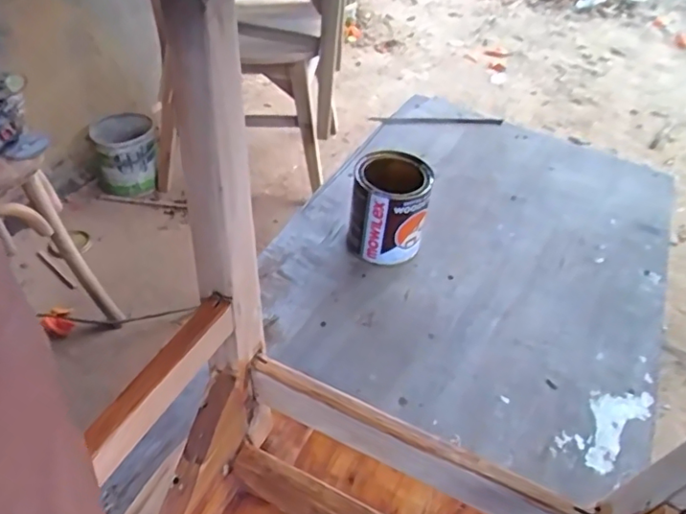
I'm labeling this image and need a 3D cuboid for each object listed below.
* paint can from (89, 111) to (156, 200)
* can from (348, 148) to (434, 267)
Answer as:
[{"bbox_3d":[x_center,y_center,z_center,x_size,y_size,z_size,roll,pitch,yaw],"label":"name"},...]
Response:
[{"bbox_3d":[-0.643,-0.292,1.694,0.171,0.192,0.174,2,41,-2],"label":"paint can"},{"bbox_3d":[0.066,-0.065,0.824,0.103,0.130,0.107,2,41,-2],"label":"can"}]

